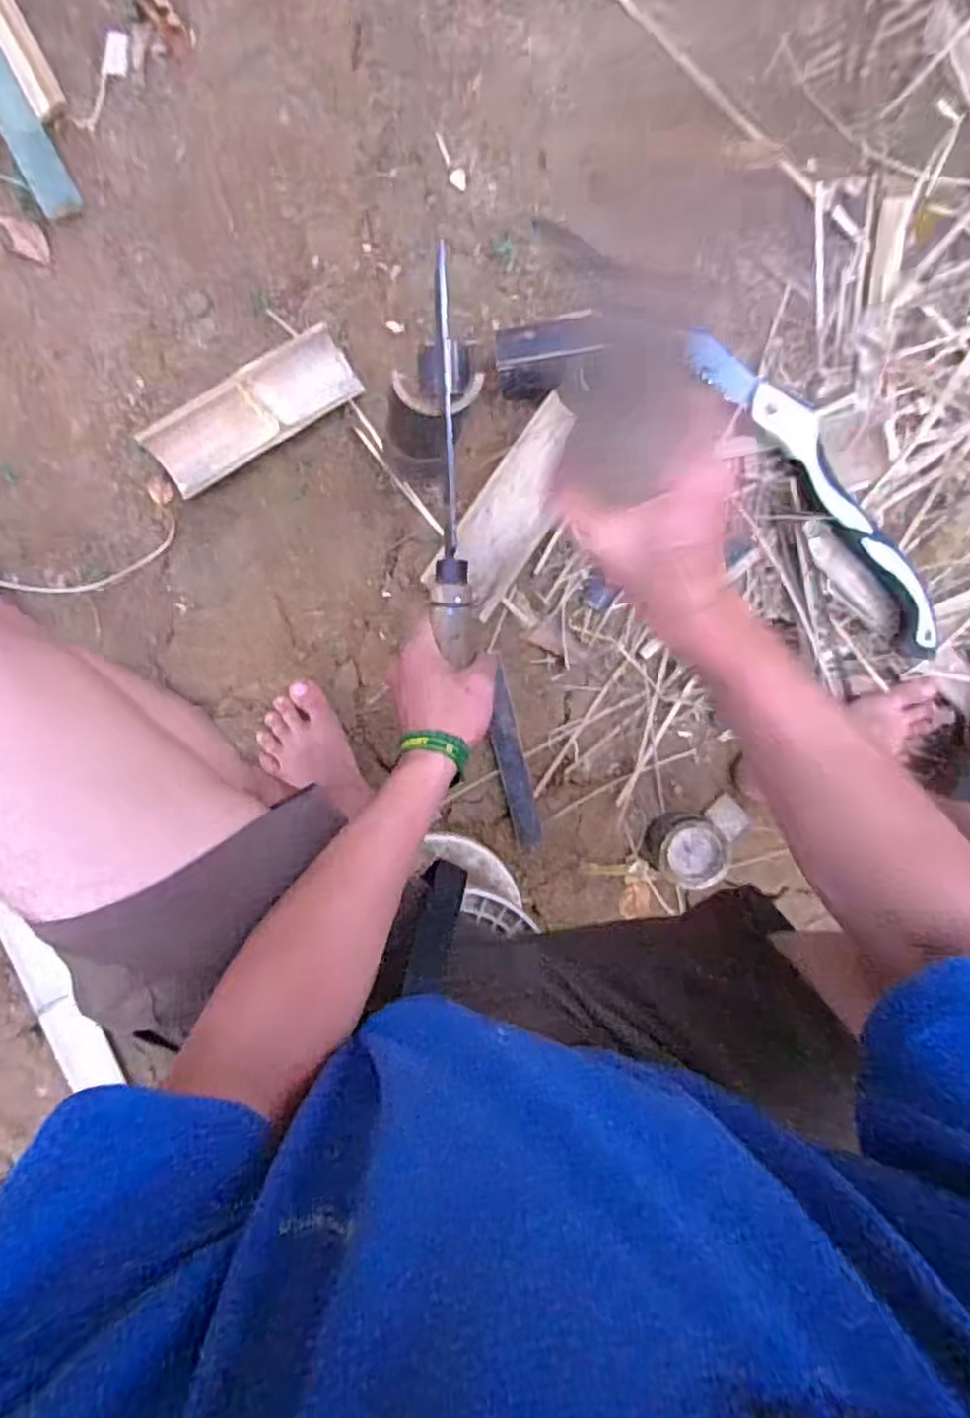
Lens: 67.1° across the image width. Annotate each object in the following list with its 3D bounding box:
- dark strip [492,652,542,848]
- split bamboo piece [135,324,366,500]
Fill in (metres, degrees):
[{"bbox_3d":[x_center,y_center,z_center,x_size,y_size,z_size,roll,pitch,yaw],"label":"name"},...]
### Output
[{"bbox_3d":[0.029,0.051,0.800,0.030,0.006,0.207,-14,99,-3],"label":"dark strip"},{"bbox_3d":[-0.232,-0.298,0.731,0.212,0.033,0.068,-32,99,0],"label":"split bamboo piece"}]

